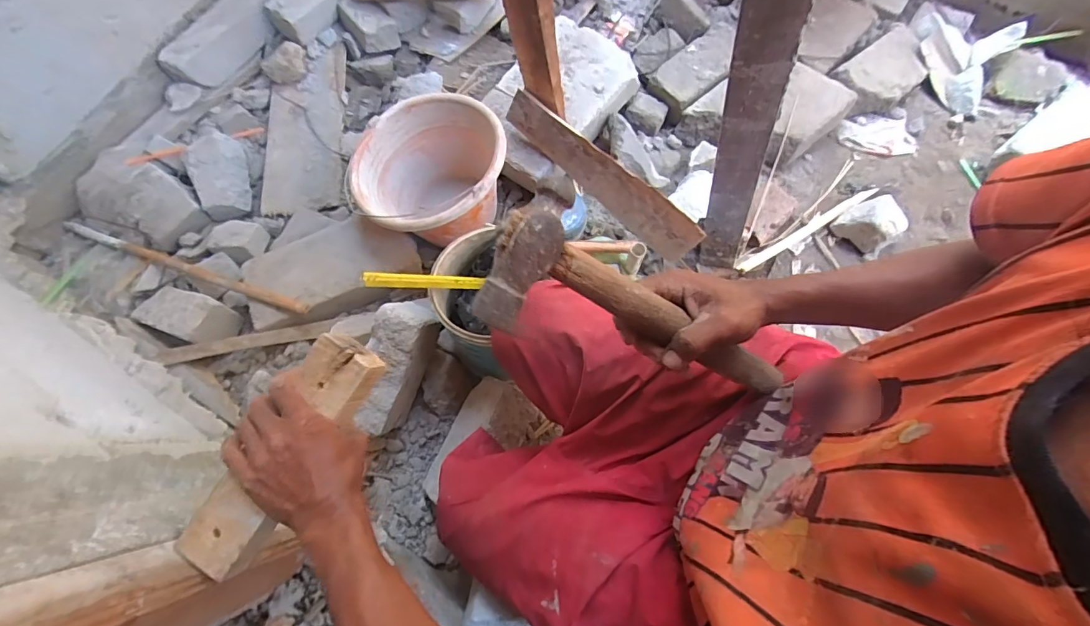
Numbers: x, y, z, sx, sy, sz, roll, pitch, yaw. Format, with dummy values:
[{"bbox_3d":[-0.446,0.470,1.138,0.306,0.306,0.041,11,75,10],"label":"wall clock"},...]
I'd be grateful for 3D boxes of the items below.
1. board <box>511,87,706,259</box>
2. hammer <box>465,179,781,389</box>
[{"bbox_3d":[0.095,-0.231,0.788,0.386,0.093,0.018,41,55,0],"label":"board"},{"bbox_3d":[0.098,0.010,0.358,0.317,0.032,0.088,23,74,-34],"label":"hammer"}]

